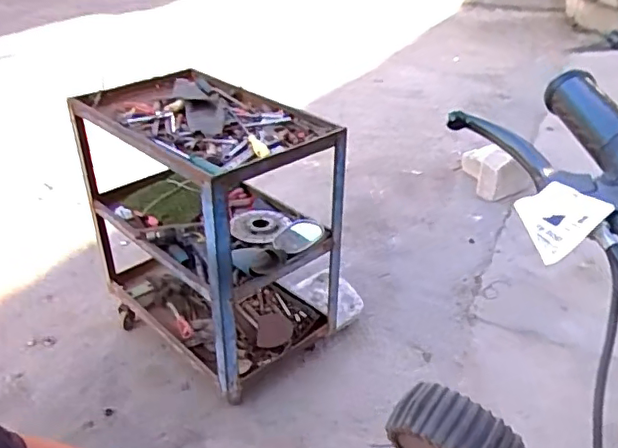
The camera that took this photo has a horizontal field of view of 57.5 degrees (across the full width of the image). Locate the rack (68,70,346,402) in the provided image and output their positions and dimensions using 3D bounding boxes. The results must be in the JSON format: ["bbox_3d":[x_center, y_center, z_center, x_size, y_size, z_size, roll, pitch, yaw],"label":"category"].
[{"bbox_3d":[-0.272,-0.005,1.602,0.657,0.658,0.439,26,40,38],"label":"rack"}]

